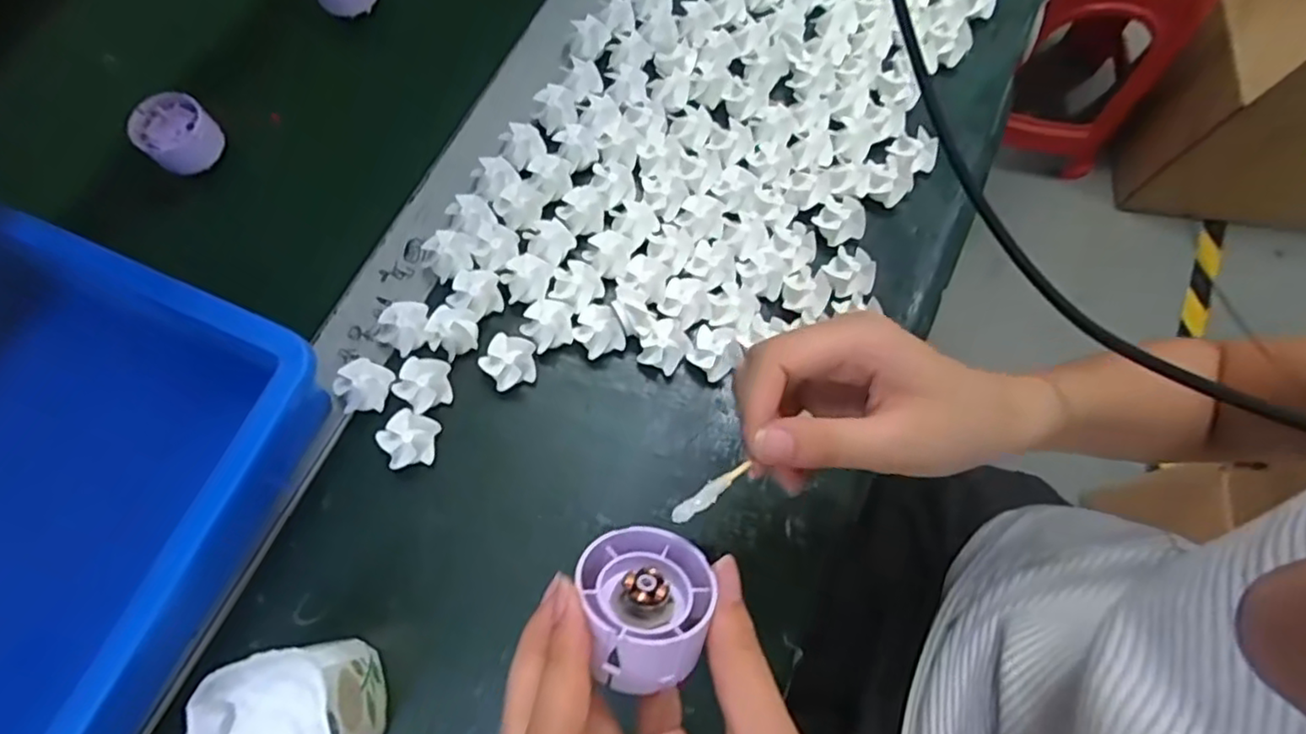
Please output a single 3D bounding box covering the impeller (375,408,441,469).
[{"bbox_3d":[-0.146,0.044,0.389,0.032,0.015,0.033,1,73,-2],"label":"impeller"}]

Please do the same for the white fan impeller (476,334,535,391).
[{"bbox_3d":[-0.090,-0.004,0.406,0.033,0.016,0.034,1,73,-2],"label":"white fan impeller"}]

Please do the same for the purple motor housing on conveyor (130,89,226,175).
[{"bbox_3d":[-0.326,-0.160,0.445,0.045,0.027,0.046,1,73,-2],"label":"purple motor housing on conveyor"}]

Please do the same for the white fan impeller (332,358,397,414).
[{"bbox_3d":[-0.176,0.012,0.396,0.030,0.014,0.032,1,73,-2],"label":"white fan impeller"}]

